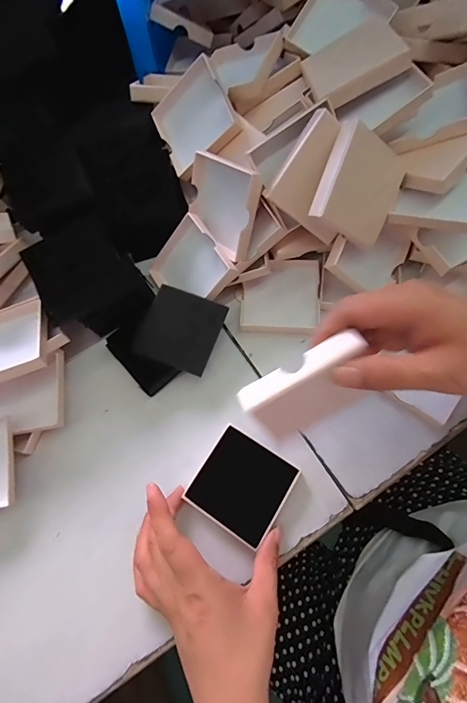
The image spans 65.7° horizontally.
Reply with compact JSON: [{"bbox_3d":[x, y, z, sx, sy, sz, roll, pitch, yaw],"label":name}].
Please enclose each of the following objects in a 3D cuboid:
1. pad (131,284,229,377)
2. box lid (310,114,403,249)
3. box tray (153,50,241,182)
[{"bbox_3d":[-0.050,-0.022,0.338,0.070,0.015,0.070,22,75,-1],"label":"pad"},{"bbox_3d":[0.110,-0.141,0.312,0.017,0.082,0.076,42,113,51],"label":"box lid"},{"bbox_3d":[-0.038,-0.230,0.361,0.080,0.019,0.085,-27,89,34],"label":"box tray"}]

